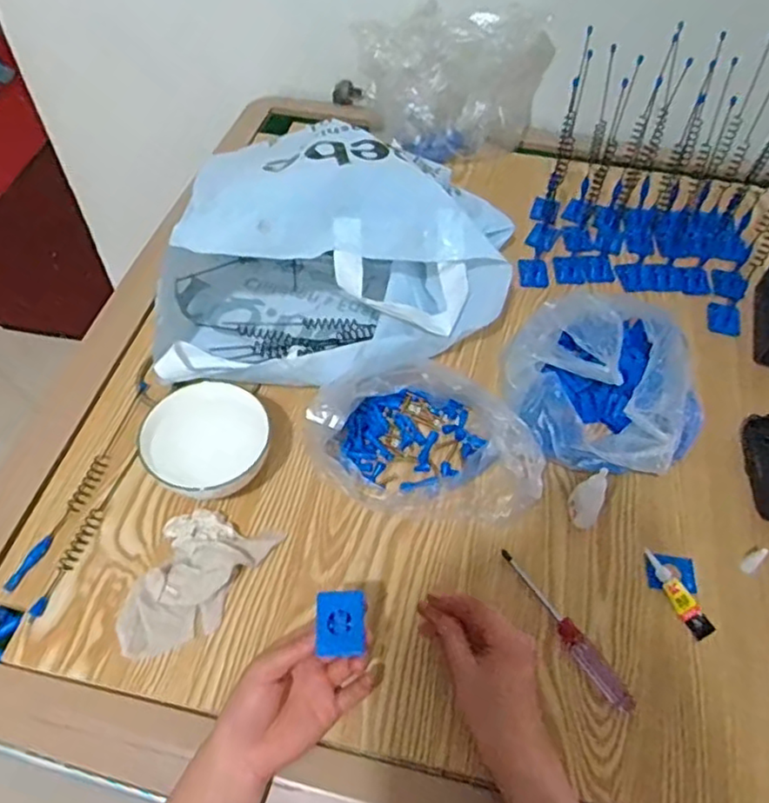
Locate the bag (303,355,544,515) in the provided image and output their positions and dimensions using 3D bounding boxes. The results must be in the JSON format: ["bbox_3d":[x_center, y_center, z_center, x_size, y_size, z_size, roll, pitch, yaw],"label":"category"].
[{"bbox_3d":[0.043,0.032,0.585,0.201,0.087,0.133,17,58,11],"label":"bag"}]

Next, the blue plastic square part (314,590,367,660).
[{"bbox_3d":[-0.031,0.160,0.462,0.034,0.007,0.043,-2,56,-2],"label":"blue plastic square part"}]

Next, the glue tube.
[{"bbox_3d":[0.246,0.162,0.542,0.020,0.008,0.079,-25,60,-16],"label":"glue tube"}]

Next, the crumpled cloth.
[{"bbox_3d":[-0.160,0.149,0.531,0.090,0.026,0.129,18,58,12],"label":"crumpled cloth"}]

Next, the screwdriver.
[{"bbox_3d":[0.147,0.182,0.521,0.021,0.013,0.148,-28,60,-18],"label":"screwdriver"}]

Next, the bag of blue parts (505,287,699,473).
[{"bbox_3d":[0.216,-0.018,0.626,0.186,0.072,0.193,31,61,19],"label":"bag of blue parts"}]

